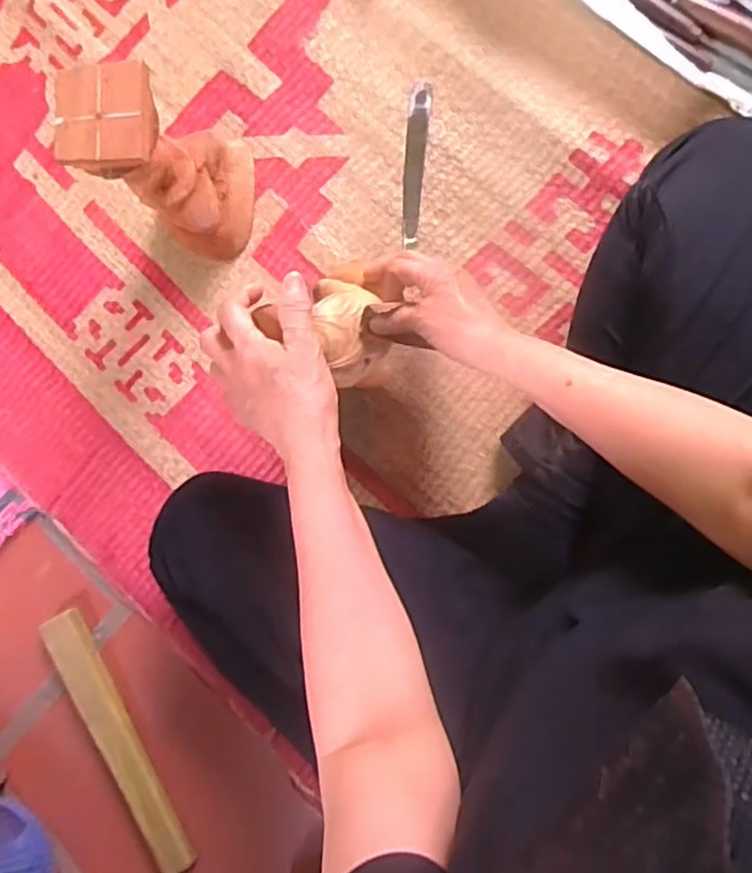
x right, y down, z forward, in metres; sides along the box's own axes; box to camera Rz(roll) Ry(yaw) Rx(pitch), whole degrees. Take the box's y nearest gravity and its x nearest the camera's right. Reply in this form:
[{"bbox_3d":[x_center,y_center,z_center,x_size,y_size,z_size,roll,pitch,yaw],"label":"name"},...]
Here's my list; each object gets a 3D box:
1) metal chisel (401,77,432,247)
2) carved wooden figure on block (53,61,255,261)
[{"bbox_3d":[0.038,-0.271,0.668,0.023,0.008,0.161,6,92,10],"label":"metal chisel"},{"bbox_3d":[-0.191,-0.241,0.624,0.105,0.182,0.110,3,91,10],"label":"carved wooden figure on block"}]

